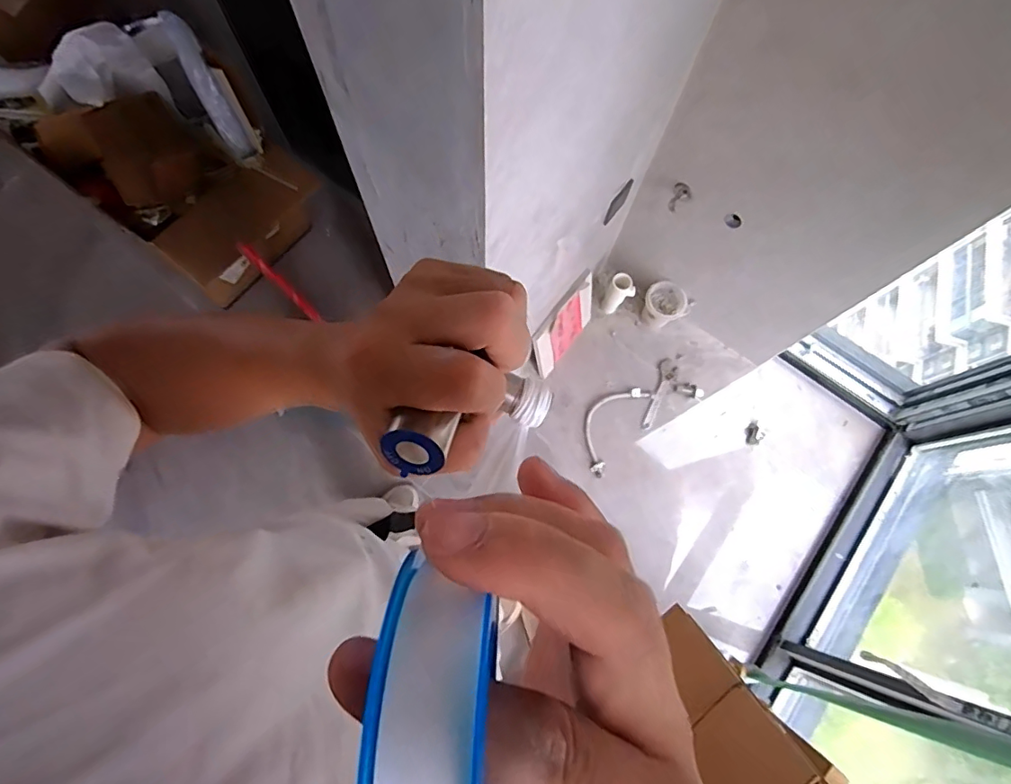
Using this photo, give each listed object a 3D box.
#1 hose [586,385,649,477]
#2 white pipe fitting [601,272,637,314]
[{"bbox_3d":[0.315,0.100,1.598,0.135,0.035,0.303,32,76,7],"label":"hose"},{"bbox_3d":[0.354,-0.303,1.613,0.082,0.150,0.064,31,76,7],"label":"white pipe fitting"}]

